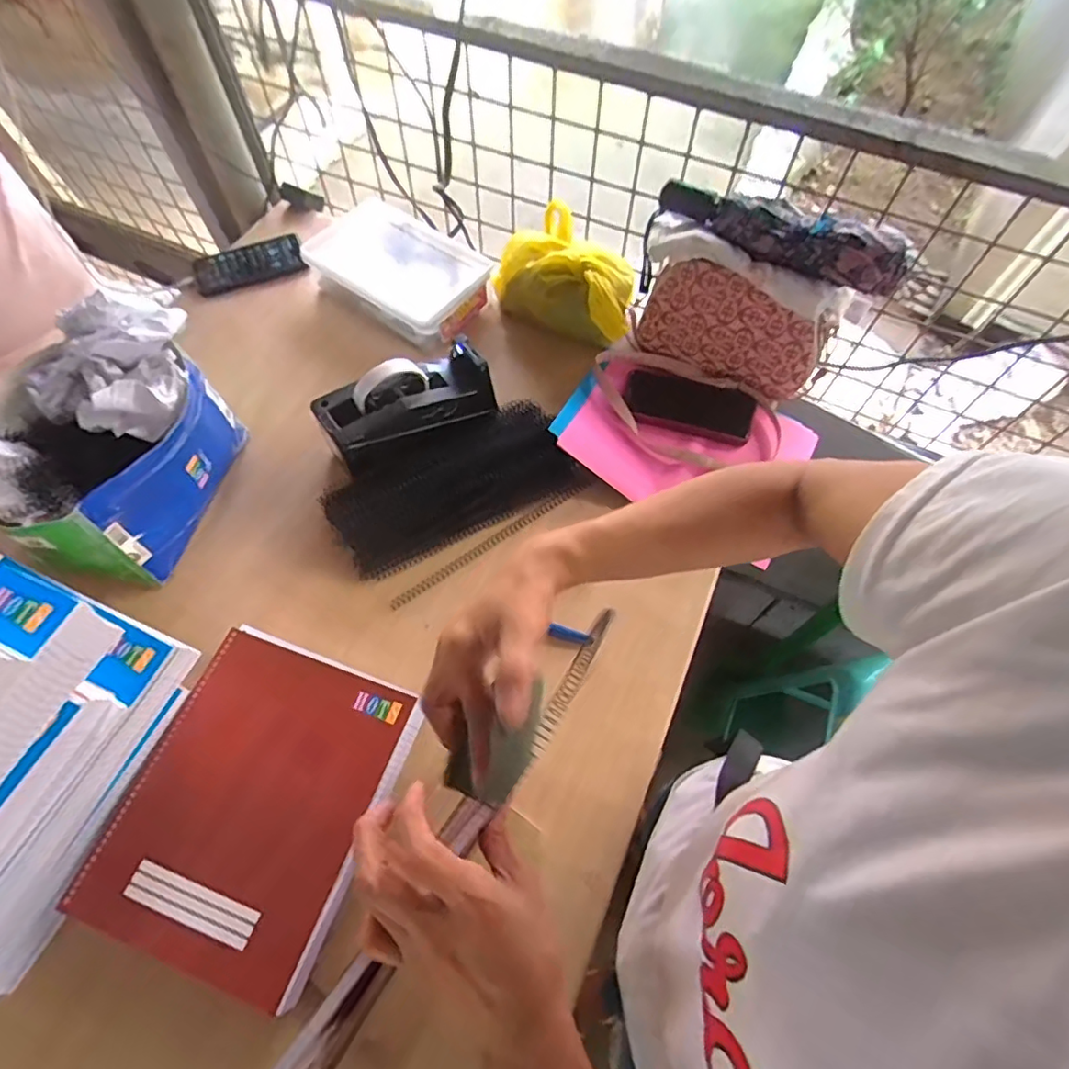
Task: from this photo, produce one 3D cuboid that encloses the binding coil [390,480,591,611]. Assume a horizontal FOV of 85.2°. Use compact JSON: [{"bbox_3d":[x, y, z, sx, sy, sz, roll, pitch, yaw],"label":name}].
[{"bbox_3d":[-0.044,0.006,0.642,0.256,0.013,0.016,-33,68,-17],"label":"binding coil"}]

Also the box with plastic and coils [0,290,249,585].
[{"bbox_3d":[-0.445,-0.106,0.593,0.210,0.154,0.240,24,64,10],"label":"box with plastic and coils"}]

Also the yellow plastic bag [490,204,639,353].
[{"bbox_3d":[0.046,-0.346,0.780,0.204,0.098,0.107,28,65,12],"label":"yellow plastic bag"}]

